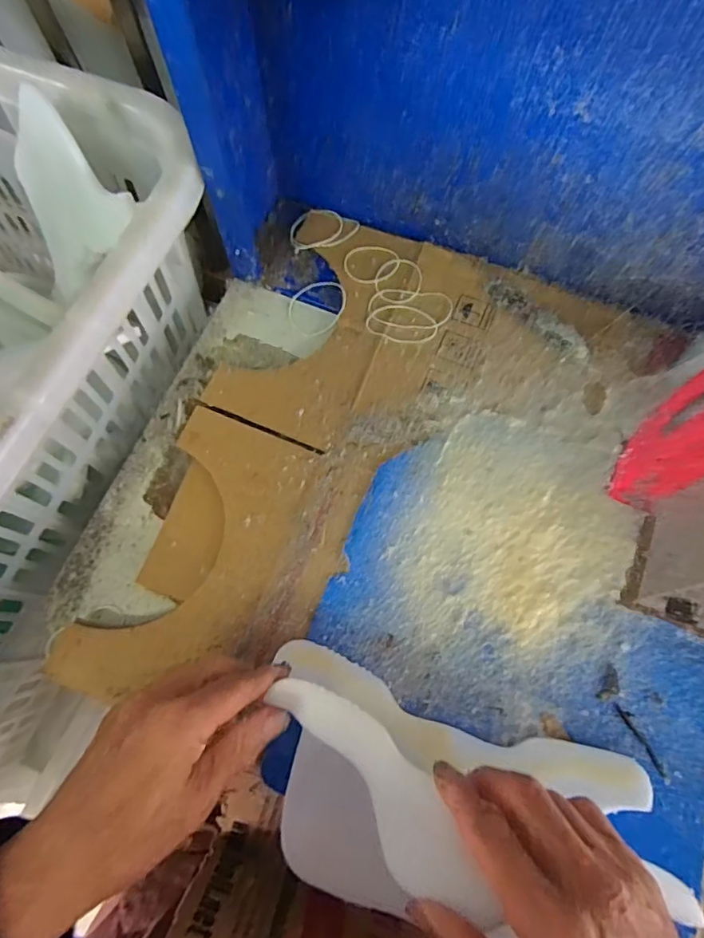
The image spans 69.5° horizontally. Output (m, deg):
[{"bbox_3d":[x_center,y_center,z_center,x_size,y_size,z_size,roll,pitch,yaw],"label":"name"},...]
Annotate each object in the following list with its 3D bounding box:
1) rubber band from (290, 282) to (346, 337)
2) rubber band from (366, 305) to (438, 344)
[{"bbox_3d":[-0.034,-0.158,0.493,0.053,0.005,0.065,25,76,15],"label":"rubber band"},{"bbox_3d":[0.048,-0.138,0.482,0.066,0.004,0.041,18,72,7],"label":"rubber band"}]

